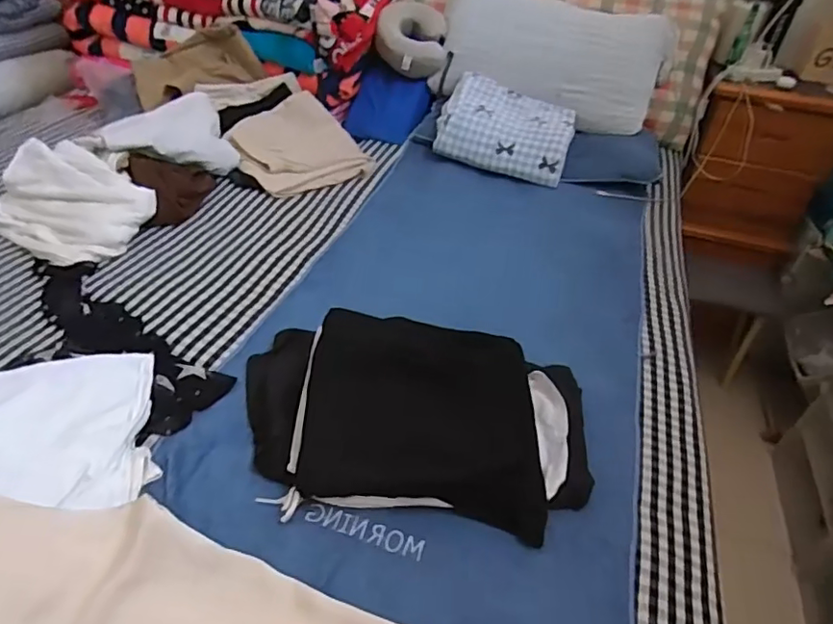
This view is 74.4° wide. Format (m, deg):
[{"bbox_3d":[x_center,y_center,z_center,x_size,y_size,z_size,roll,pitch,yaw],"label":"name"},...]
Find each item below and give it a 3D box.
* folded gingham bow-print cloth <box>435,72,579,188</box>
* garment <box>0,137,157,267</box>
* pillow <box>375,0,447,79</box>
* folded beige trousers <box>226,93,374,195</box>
[{"bbox_3d":[0.257,-0.527,1.569,0.369,0.071,0.294,18,65,3],"label":"folded gingham bow-print cloth"},{"bbox_3d":[-0.713,-0.224,1.134,0.313,0.137,0.225,23,43,23],"label":"garment"},{"bbox_3d":[-0.016,-0.851,1.715,0.216,0.152,0.251,2,40,-4],"label":"pillow"},{"bbox_3d":[-0.315,-0.431,1.430,0.304,0.029,0.325,-32,67,-30],"label":"folded beige trousers"}]

